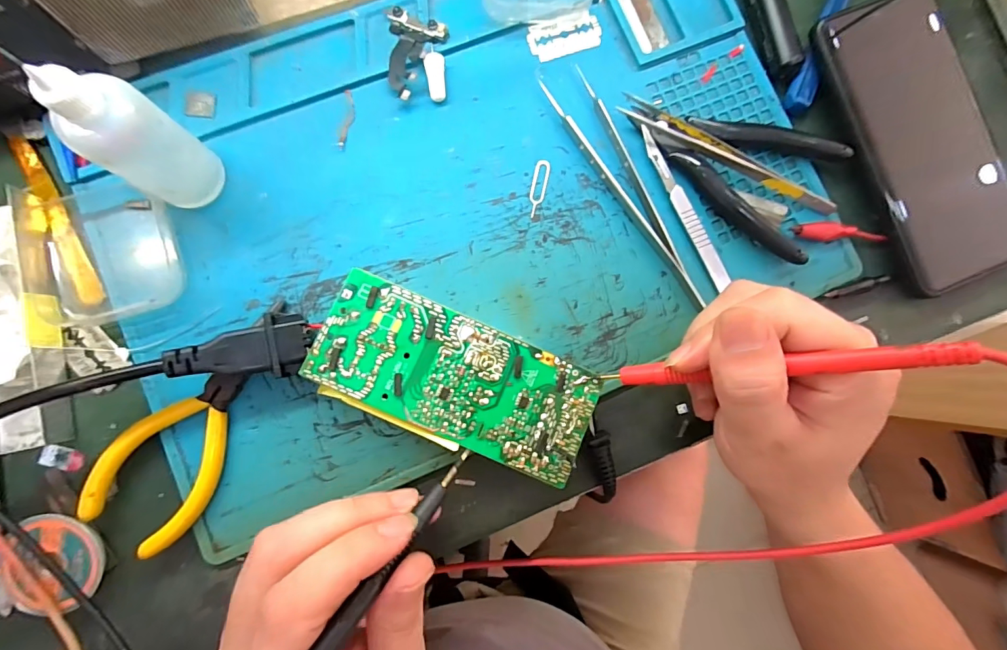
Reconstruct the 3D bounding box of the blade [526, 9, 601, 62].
[{"bbox_3d":[0.035,-0.166,0.251,0.042,0.004,0.021,-18,92,-5],"label":"blade"}]

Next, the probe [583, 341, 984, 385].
[{"bbox_3d":[0.094,0.017,0.171,0.127,0.014,0.008,-10,84,34],"label":"probe"}]

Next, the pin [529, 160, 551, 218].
[{"bbox_3d":[0.020,-0.076,0.241,0.008,0.004,0.033,12,84,-2],"label":"pin"}]

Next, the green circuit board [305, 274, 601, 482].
[{"bbox_3d":[-0.023,0.026,0.217,0.131,0.026,0.055,24,84,-1],"label":"green circuit board"}]

